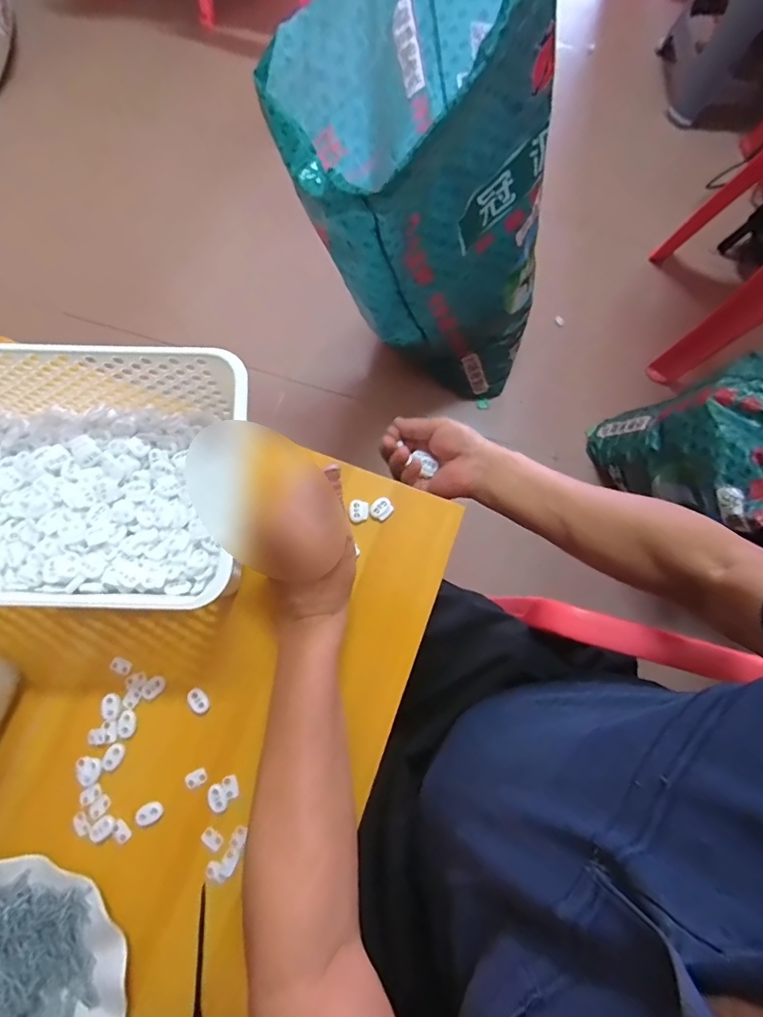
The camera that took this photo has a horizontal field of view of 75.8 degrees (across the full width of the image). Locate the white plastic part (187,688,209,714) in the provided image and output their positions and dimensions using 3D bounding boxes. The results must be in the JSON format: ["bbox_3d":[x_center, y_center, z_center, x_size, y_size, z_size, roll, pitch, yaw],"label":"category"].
[{"bbox_3d":[-0.163,0.171,0.436,0.014,0.007,0.022,-36,79,-10],"label":"white plastic part"}]

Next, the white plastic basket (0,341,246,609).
[{"bbox_3d":[-0.267,-0.021,0.426,0.307,0.113,0.199,2,76,-1],"label":"white plastic basket"}]

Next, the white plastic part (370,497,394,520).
[{"bbox_3d":[0.000,0.000,0.485,0.020,0.004,0.023,44,79,9],"label":"white plastic part"}]

